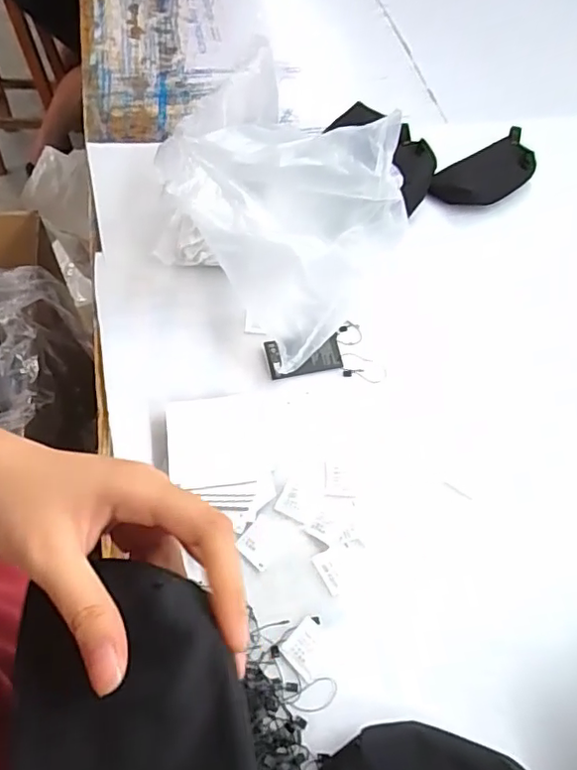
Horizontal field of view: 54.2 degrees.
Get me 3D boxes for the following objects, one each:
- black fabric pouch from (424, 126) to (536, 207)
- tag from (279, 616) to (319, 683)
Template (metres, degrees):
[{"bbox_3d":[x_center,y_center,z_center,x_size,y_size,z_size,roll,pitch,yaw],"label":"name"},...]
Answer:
[{"bbox_3d":[0.312,-0.331,0.893,0.109,0.033,0.203,38,62,18],"label":"black fabric pouch"},{"bbox_3d":[0.018,0.239,0.513,0.039,0.004,0.038,-39,68,-25],"label":"tag"}]

